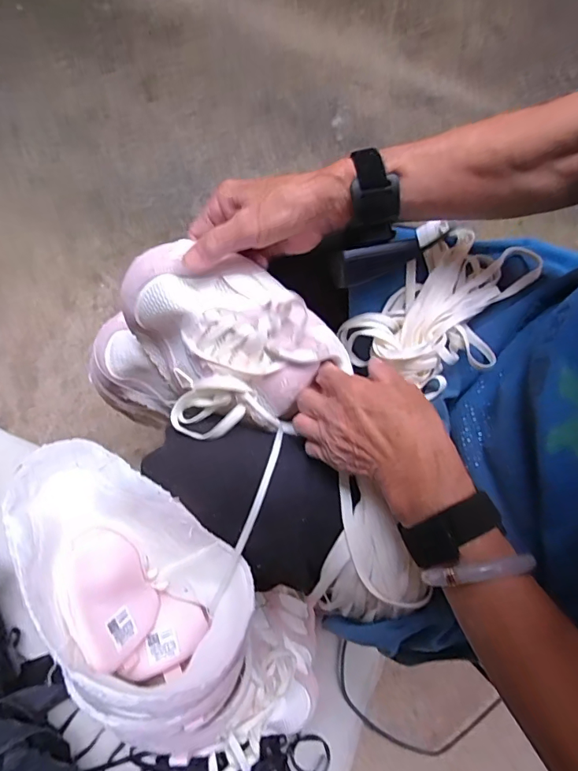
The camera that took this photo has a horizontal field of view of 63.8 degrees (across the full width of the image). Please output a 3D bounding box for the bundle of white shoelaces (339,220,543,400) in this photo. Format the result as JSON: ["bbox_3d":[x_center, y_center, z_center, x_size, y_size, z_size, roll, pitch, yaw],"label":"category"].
[{"bbox_3d":[0.143,-0.079,0.431,0.123,0.038,0.162,31,78,10],"label":"bundle of white shoelaces"}]

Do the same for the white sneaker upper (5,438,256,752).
[{"bbox_3d":[-0.134,0.153,0.350,0.135,0.117,0.223,-39,102,12],"label":"white sneaker upper"}]

